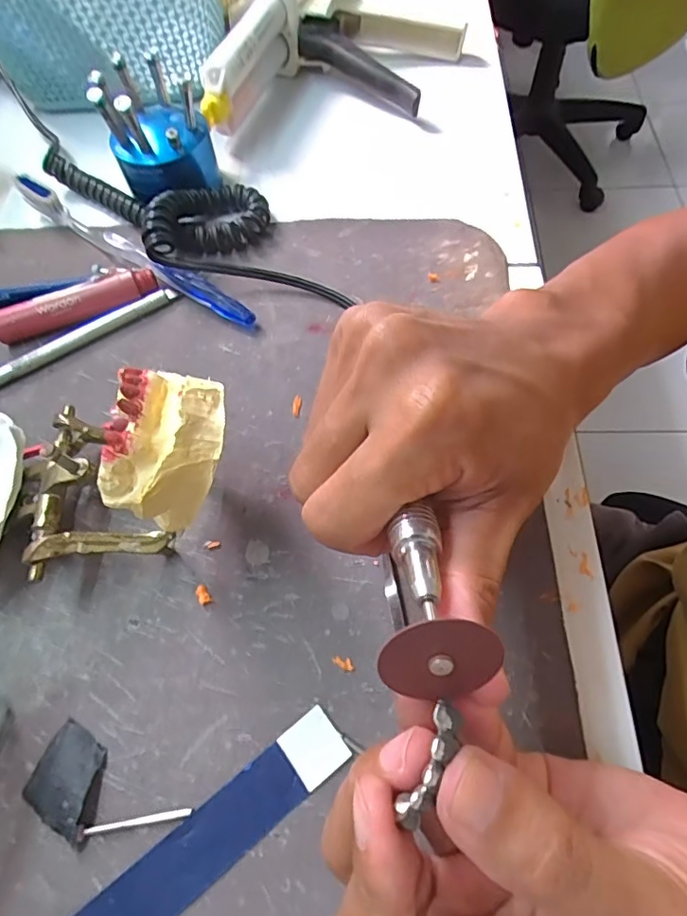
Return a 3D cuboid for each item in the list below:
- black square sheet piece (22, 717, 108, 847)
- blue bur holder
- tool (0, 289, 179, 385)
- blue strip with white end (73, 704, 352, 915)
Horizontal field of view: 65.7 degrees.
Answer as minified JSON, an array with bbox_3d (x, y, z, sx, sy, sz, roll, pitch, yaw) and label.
[{"bbox_3d":[-0.097,0.114,0.188,0.030,0.007,0.027,24,66,14],"label":"black square sheet piece"},{"bbox_3d":[-0.112,-0.195,0.318,0.057,0.063,0.055,-26,64,-11],"label":"blue bur holder"},{"bbox_3d":[-0.143,-0.061,0.283,0.119,0.009,0.006,-33,66,-14],"label":"tool"},{"bbox_3d":[-0.043,0.127,0.180,0.101,0.004,0.021,-36,66,-15],"label":"blue strip with white end"}]

